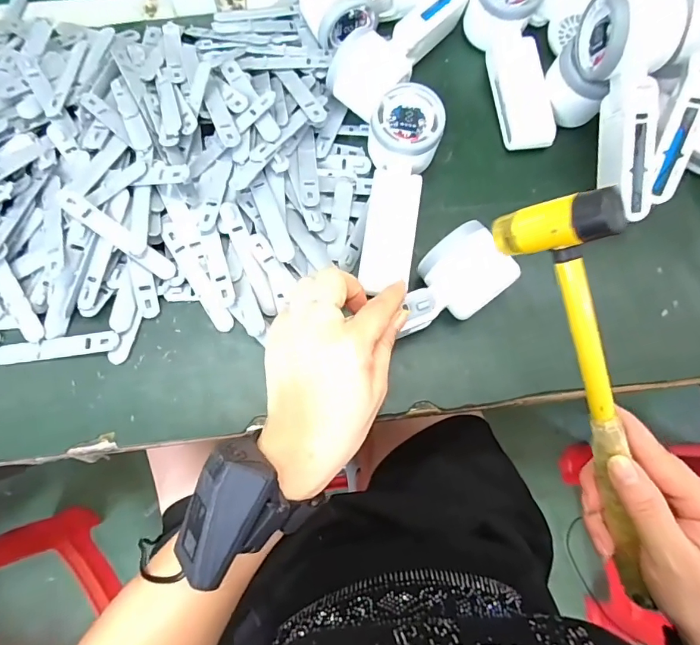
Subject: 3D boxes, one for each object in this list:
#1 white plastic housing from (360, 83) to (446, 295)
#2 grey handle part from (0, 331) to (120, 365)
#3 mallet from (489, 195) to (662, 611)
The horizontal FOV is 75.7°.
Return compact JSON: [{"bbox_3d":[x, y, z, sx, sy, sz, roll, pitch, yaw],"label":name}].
[{"bbox_3d":[0.035,-0.104,0.355,0.054,0.042,0.160,12,72,3],"label":"white plastic housing"},{"bbox_3d":[-0.219,0.019,0.336,0.092,0.007,0.016,-6,72,-3],"label":"grey handle part"},{"bbox_3d":[0.149,0.057,0.260,0.030,0.063,0.261,-36,110,-35],"label":"mallet"}]

